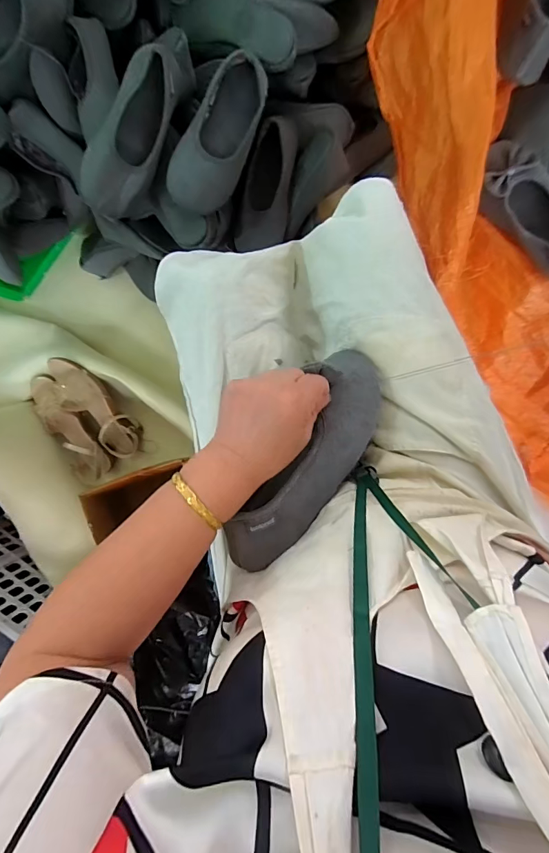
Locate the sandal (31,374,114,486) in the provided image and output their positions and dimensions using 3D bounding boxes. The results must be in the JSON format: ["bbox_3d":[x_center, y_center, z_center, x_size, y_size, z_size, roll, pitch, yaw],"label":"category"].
[{"bbox_3d":[-0.439,0.005,0.856,0.084,0.060,0.250,-27,102,8],"label":"sandal"}]

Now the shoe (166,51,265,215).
[{"bbox_3d":[-0.088,-0.431,0.604,0.090,0.064,0.220,28,96,5],"label":"shoe"}]

